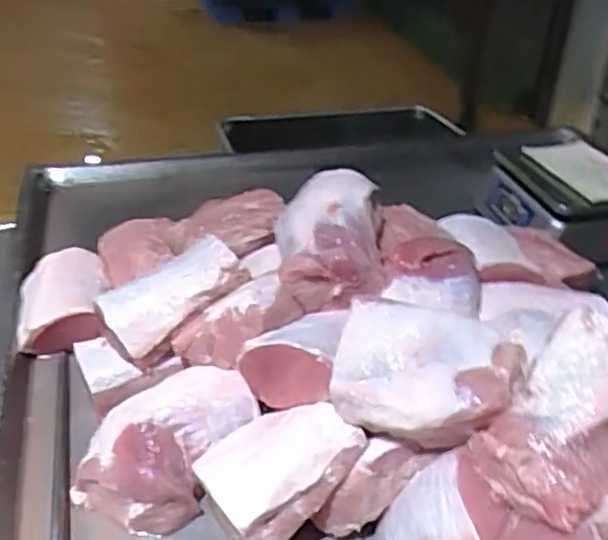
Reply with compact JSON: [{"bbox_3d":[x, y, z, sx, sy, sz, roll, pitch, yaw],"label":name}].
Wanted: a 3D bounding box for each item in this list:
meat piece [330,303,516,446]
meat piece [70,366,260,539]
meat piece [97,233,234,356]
[{"bbox_3d":[0.104,0.094,0.623,0.153,0.076,0.107,16,35,19],"label":"meat piece"},{"bbox_3d":[-0.144,0.172,0.696,0.138,0.083,0.158,21,37,26],"label":"meat piece"},{"bbox_3d":[-0.151,0.020,0.768,0.156,0.040,0.086,-35,43,-9],"label":"meat piece"}]

